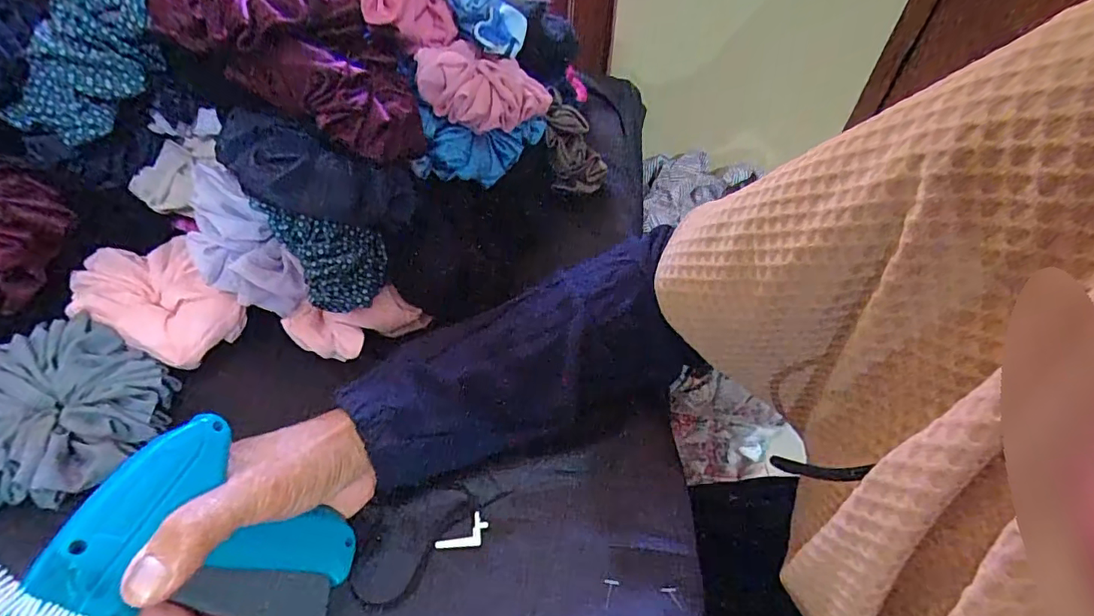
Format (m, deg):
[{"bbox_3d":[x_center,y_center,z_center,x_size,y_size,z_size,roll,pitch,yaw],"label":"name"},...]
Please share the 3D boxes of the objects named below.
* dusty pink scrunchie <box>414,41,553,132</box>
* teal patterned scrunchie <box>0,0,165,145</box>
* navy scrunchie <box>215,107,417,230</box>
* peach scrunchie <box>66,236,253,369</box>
[{"bbox_3d":[-0.043,-0.160,0.382,0.096,0.044,0.065,-8,52,-8],"label":"dusty pink scrunchie"},{"bbox_3d":[-0.280,-0.174,0.332,0.070,0.039,0.142,20,89,14],"label":"teal patterned scrunchie"},{"bbox_3d":[-0.145,-0.092,0.348,0.122,0.045,0.060,18,44,-30],"label":"navy scrunchie"},{"bbox_3d":[-0.278,-0.003,0.374,0.108,0.034,0.080,35,58,24],"label":"peach scrunchie"}]

